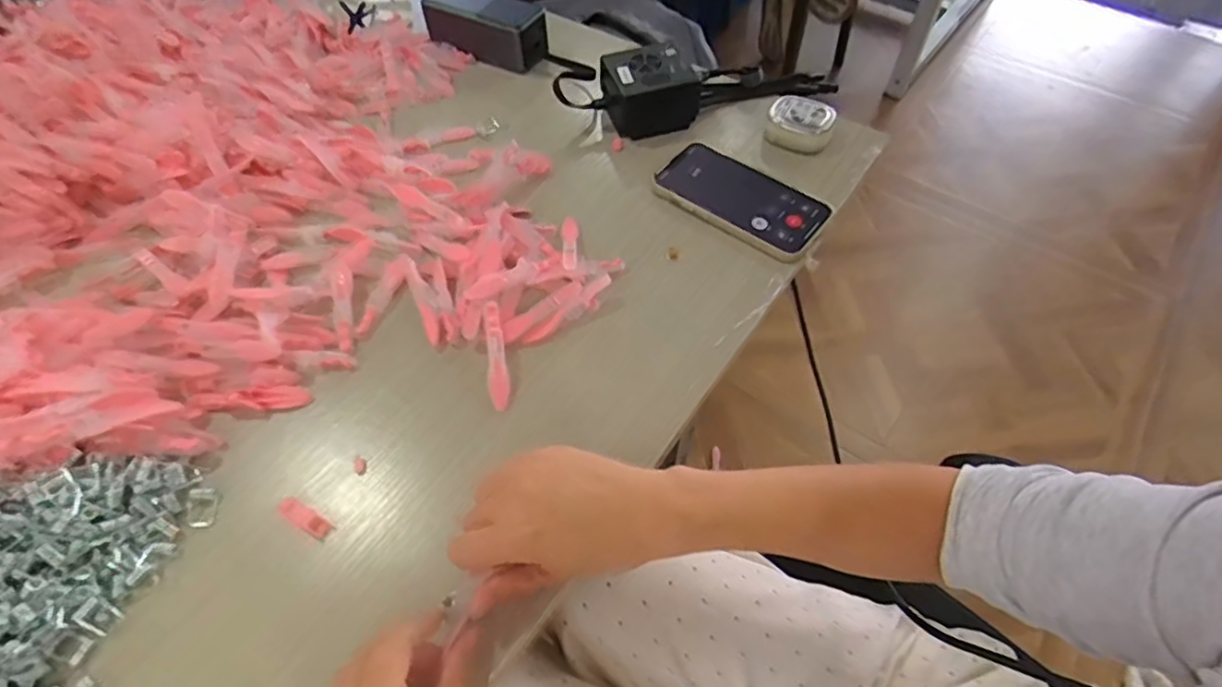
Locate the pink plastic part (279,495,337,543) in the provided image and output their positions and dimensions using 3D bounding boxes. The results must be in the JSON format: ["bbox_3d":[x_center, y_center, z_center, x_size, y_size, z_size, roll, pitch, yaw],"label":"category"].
[{"bbox_3d":[-0.188,0.107,0.381,0.036,0.007,0.012,27,60,18],"label":"pink plastic part"}]

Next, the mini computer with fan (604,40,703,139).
[{"bbox_3d":[0.036,-0.242,0.588,0.083,0.049,0.070,-12,58,-8],"label":"mini computer with fan"}]

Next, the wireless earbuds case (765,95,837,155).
[{"bbox_3d":[0.175,-0.203,0.575,0.059,0.034,0.040,20,59,12],"label":"wireless earbuds case"}]

